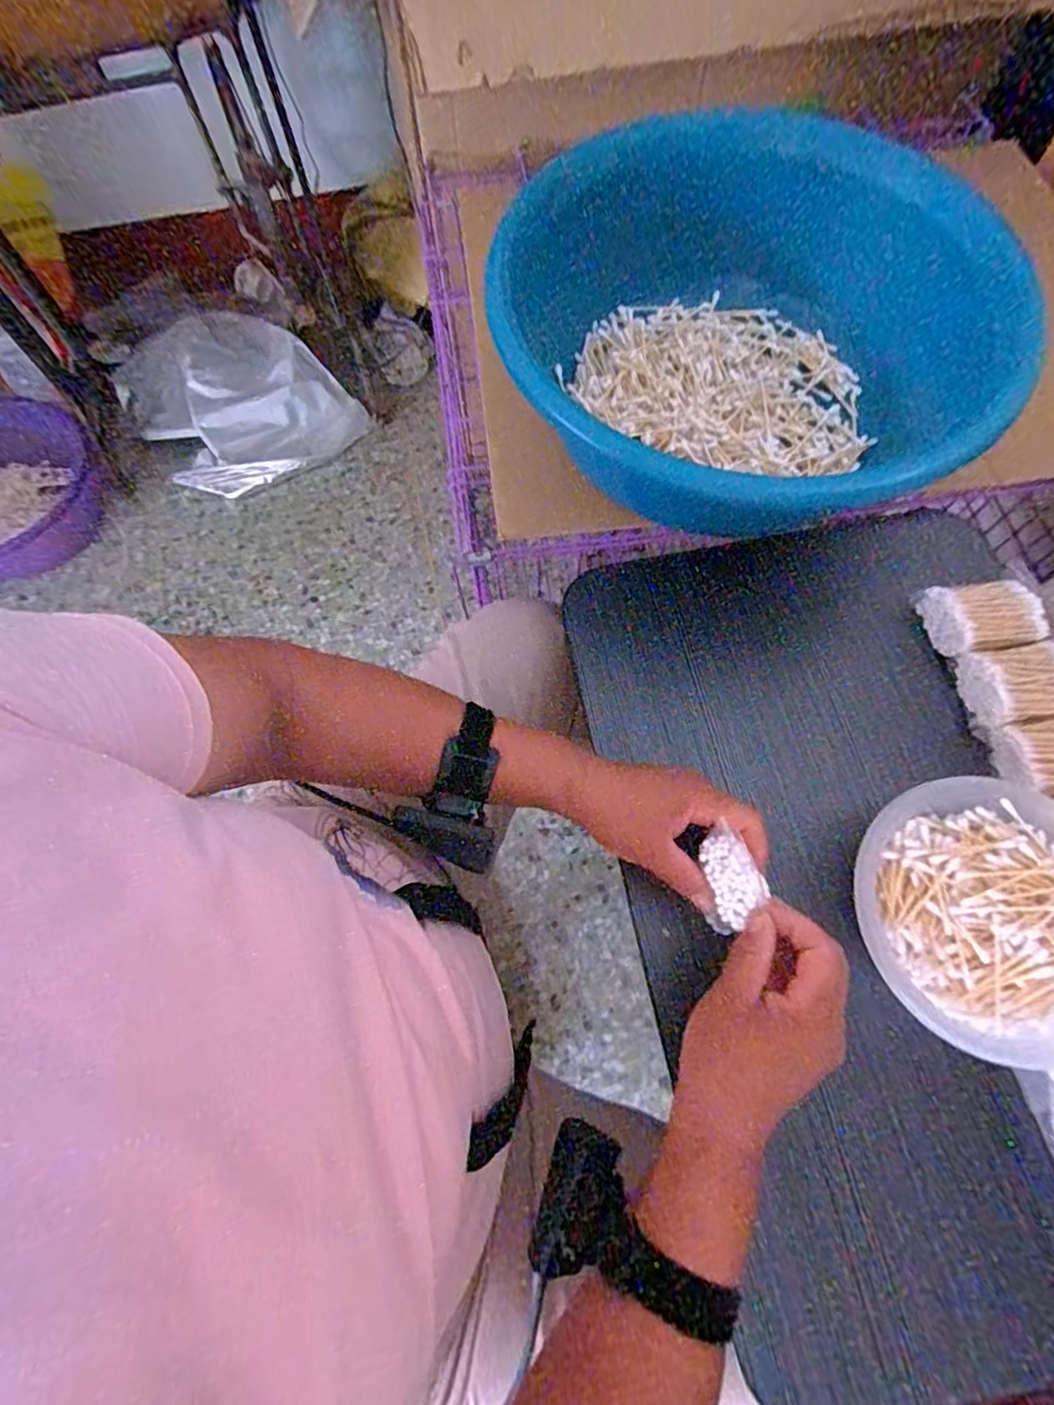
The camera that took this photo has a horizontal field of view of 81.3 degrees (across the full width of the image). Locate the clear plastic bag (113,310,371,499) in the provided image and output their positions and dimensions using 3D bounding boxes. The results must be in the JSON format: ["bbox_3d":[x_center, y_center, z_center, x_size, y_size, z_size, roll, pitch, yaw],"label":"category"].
[{"bbox_3d":[-0.564,-0.602,1.186,0.367,0.148,0.389,-33,72,-10],"label":"clear plastic bag"}]

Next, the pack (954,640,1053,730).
[{"bbox_3d":[0.381,-0.013,0.474,0.074,0.027,0.059,-6,69,0],"label":"pack"}]

